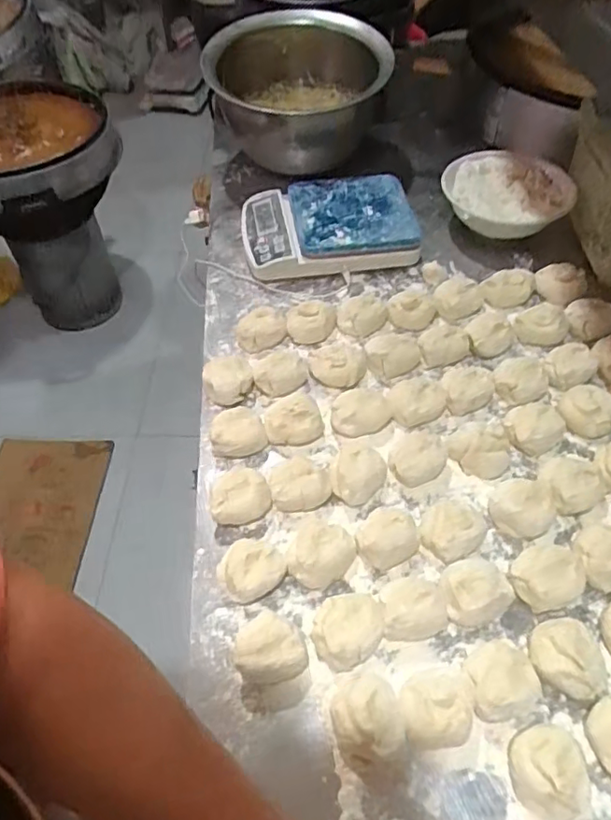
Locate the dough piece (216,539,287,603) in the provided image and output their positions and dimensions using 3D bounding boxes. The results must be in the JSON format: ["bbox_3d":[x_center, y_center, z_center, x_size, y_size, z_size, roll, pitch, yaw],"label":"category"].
[{"bbox_3d":[-0.047,0.135,0.489,0.050,0.029,0.050,-1,52,1],"label":"dough piece"}]

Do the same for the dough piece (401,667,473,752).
[{"bbox_3d":[0.093,0.212,0.411,0.050,0.032,0.045,-8,52,-4],"label":"dough piece"}]

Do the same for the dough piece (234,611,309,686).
[{"bbox_3d":[-0.026,0.181,0.448,0.052,0.035,0.049,-6,52,-3],"label":"dough piece"}]

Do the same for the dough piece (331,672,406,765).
[{"bbox_3d":[0.043,0.218,0.414,0.046,0.038,0.054,-11,52,-7],"label":"dough piece"}]

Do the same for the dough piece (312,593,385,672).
[{"bbox_3d":[0.032,0.166,0.444,0.054,0.035,0.047,-23,54,-15],"label":"dough piece"}]

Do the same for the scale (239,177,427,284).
[{"bbox_3d":[0.028,-0.224,0.729,0.204,0.070,0.127,-9,52,-5],"label":"scale"}]

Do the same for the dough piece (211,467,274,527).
[{"bbox_3d":[-0.057,0.077,0.519,0.052,0.027,0.041,-10,52,-6],"label":"dough piece"}]

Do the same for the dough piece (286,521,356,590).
[{"bbox_3d":[0.013,0.120,0.484,0.056,0.029,0.049,0,52,2],"label":"dough piece"}]

